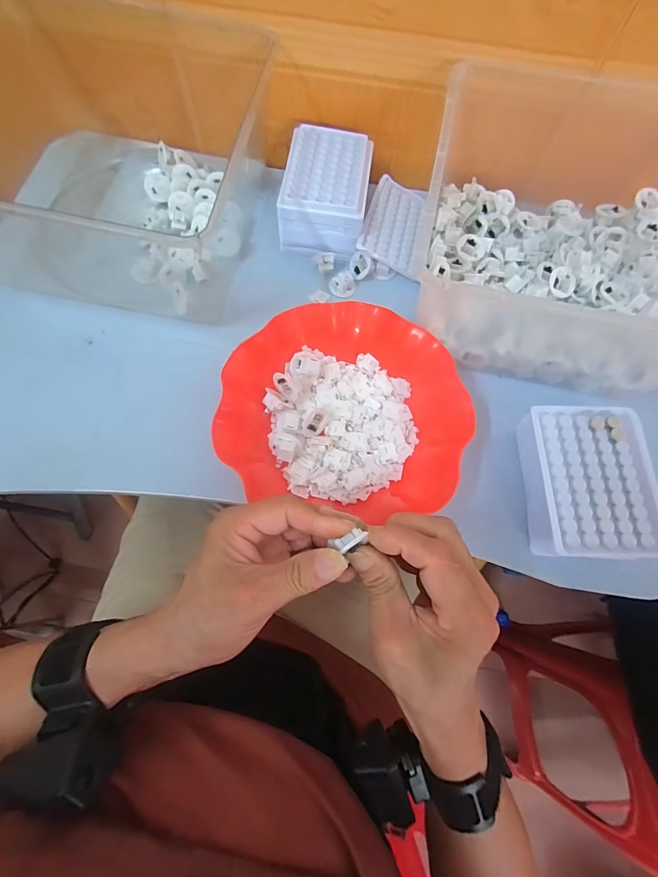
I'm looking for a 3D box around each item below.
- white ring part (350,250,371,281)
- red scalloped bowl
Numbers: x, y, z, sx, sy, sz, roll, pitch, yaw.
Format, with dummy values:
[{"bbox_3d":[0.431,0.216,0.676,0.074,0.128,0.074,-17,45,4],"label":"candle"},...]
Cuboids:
[{"bbox_3d":[0.038,-0.213,0.456,0.030,0.021,0.030,5,98,36],"label":"white ring part"},{"bbox_3d":[0.016,-0.030,0.359,0.220,0.055,0.190,9,71,0],"label":"red scalloped bowl"}]

